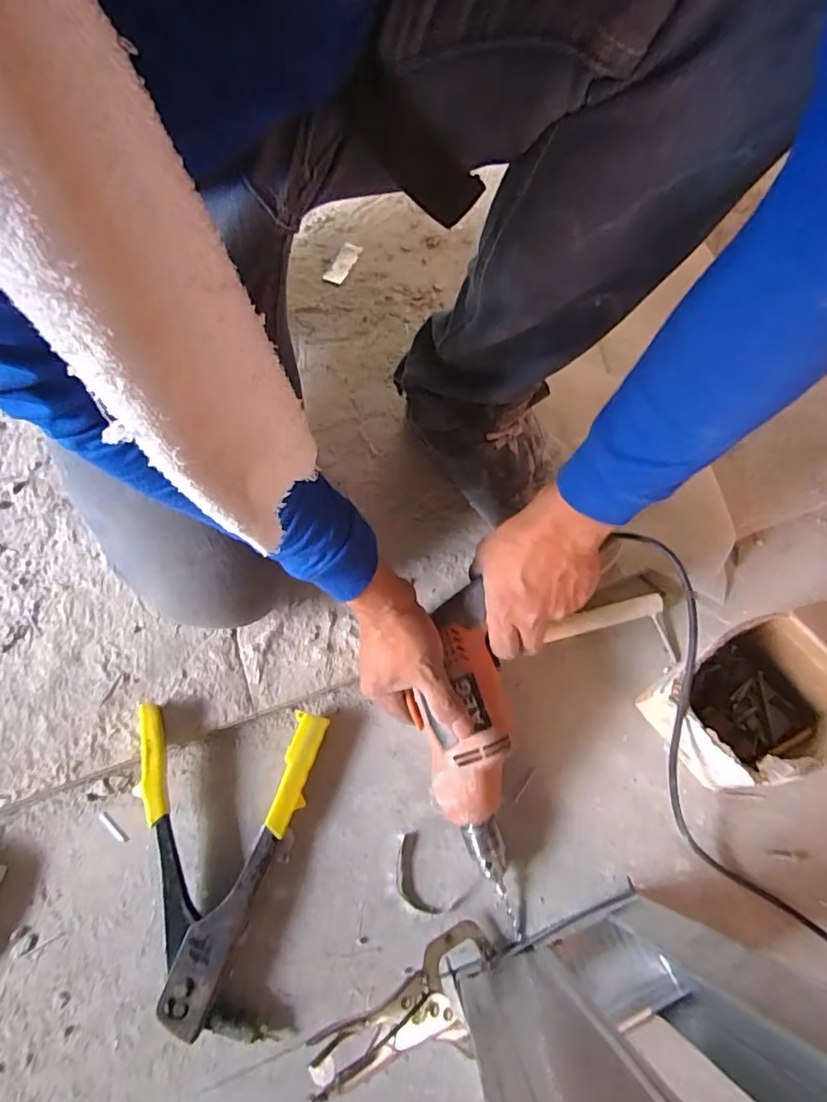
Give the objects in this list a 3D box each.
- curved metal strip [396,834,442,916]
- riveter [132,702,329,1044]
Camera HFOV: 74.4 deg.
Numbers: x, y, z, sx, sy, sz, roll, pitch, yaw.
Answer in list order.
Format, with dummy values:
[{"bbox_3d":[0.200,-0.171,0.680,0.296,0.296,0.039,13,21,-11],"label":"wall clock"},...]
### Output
[{"bbox_3d":[-0.001,0.279,0.468,0.028,0.004,0.064,-17,66,-7],"label":"curved metal strip"},{"bbox_3d":[-0.178,0.252,0.461,0.157,0.033,0.234,7,66,4],"label":"riveter"}]

